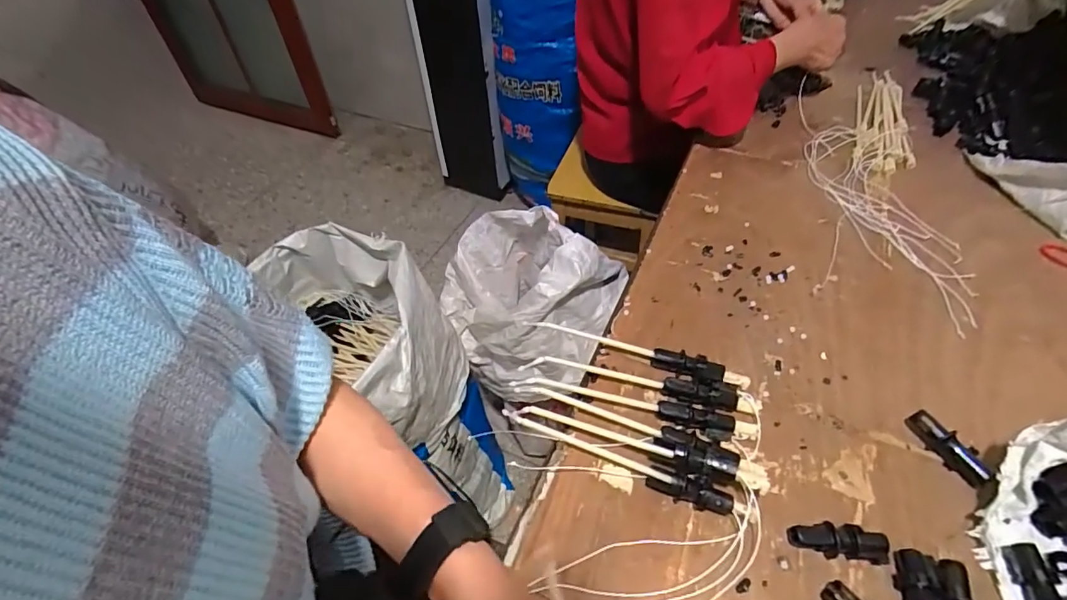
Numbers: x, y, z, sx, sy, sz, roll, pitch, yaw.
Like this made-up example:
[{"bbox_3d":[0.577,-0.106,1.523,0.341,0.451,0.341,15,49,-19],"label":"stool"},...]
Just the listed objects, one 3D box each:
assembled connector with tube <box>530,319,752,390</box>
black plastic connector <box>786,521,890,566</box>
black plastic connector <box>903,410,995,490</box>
[{"bbox_3d":[0.097,0.051,0.500,0.220,0.021,0.023,16,52,18],"label":"assembled connector with tube"},{"bbox_3d":[0.234,0.186,0.387,0.070,0.018,0.021,5,49,9],"label":"black plastic connector"},{"bbox_3d":[0.352,0.125,0.427,0.020,0.021,0.068,-23,51,-15],"label":"black plastic connector"}]

